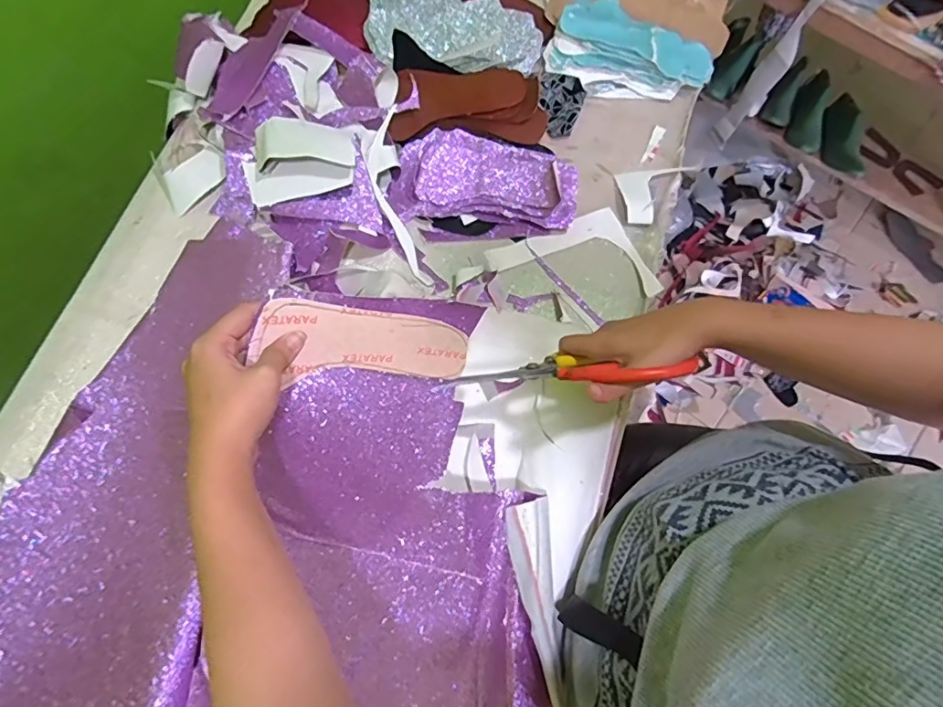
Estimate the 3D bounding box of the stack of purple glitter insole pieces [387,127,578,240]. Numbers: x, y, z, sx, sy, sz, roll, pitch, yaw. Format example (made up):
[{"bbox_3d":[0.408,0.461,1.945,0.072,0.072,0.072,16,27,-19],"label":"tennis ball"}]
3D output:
[{"bbox_3d":[0.016,-0.198,0.600,0.210,0.037,0.113,8,72,2],"label":"stack of purple glitter insole pieces"}]

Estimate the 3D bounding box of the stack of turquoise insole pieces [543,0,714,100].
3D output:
[{"bbox_3d":[0.206,-0.387,0.665,0.202,0.043,0.121,21,73,6],"label":"stack of turquoise insole pieces"}]

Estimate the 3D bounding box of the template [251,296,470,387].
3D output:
[{"bbox_3d":[-0.081,-0.009,0.391,0.151,0.011,0.062,-1,114,-7],"label":"template"}]

